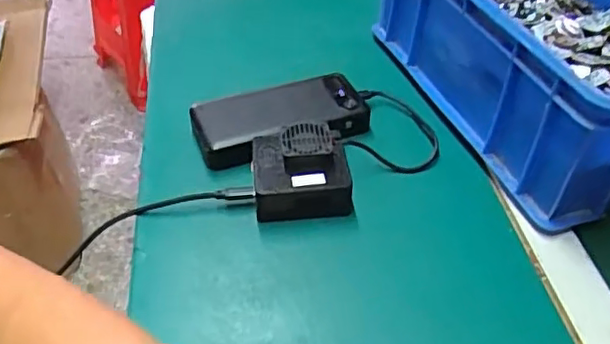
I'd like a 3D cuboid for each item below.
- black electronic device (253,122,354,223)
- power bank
[{"bbox_3d":[-0.004,-0.003,0.498,0.076,0.045,0.071,-4,42,-5],"label":"black electronic device"},{"bbox_3d":[-0.021,-0.049,0.559,0.161,0.025,0.077,-16,44,-16],"label":"power bank"}]

